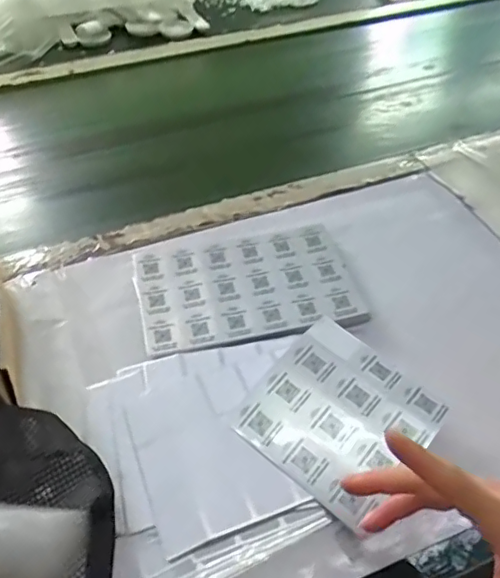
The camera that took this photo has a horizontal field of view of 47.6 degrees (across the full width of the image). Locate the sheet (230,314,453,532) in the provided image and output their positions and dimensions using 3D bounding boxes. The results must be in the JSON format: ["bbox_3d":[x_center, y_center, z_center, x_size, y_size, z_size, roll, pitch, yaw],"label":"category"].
[{"bbox_3d":[0.071,0.097,0.447,0.125,0.012,0.127,36,64,21],"label":"sheet"}]

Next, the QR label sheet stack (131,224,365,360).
[{"bbox_3d":[-0.006,-0.010,0.557,0.203,0.015,0.141,-11,47,-9],"label":"QR label sheet stack"}]

